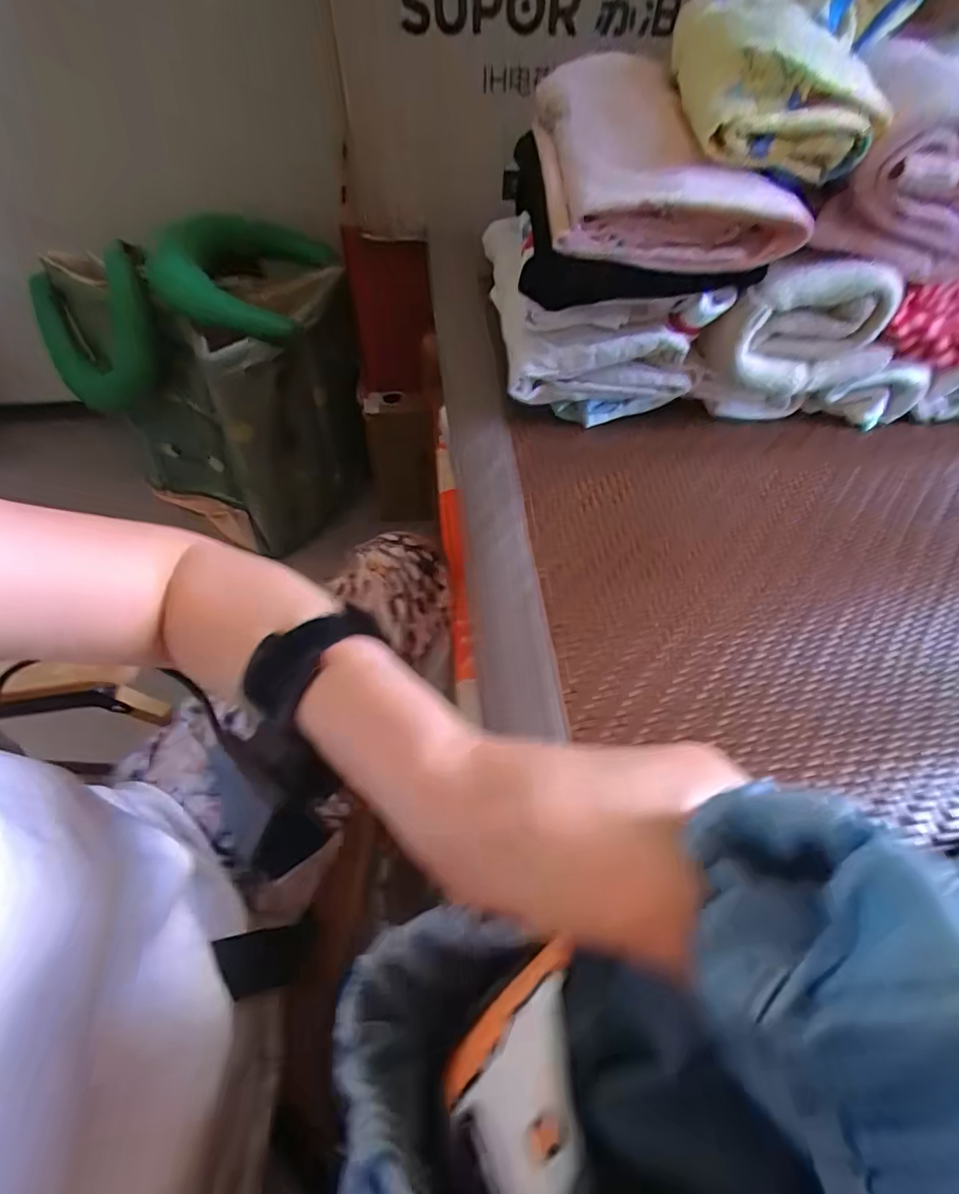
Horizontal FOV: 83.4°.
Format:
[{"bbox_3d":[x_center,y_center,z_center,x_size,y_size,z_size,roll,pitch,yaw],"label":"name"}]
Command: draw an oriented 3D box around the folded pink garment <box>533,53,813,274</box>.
[{"bbox_3d":[0.110,-0.270,0.337,0.136,0.055,0.167,0,56,1],"label":"folded pink garment"}]

